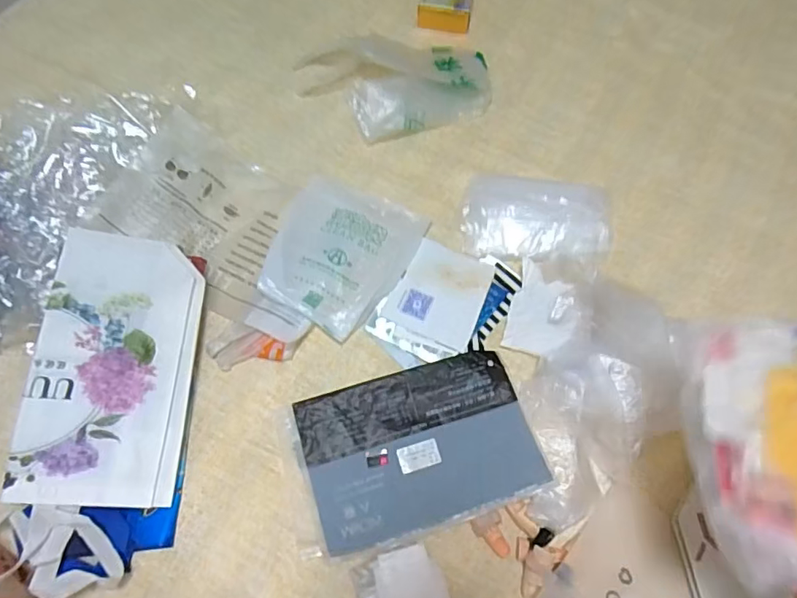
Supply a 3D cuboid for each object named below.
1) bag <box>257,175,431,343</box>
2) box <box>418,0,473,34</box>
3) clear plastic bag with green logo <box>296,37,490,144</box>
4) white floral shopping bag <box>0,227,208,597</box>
[{"bbox_3d":[-0.084,-0.065,0.728,0.178,0.025,0.200,27,71,7],"label":"bag"},{"bbox_3d":[0.076,-0.468,0.850,0.080,0.051,0.078,10,70,2],"label":"box"},{"bbox_3d":[-0.005,-0.340,0.826,0.300,0.060,0.185,5,70,0],"label":"clear plastic bag with green logo"},{"bbox_3d":[-0.354,0.120,0.648,0.203,0.067,0.410,2,70,-2],"label":"white floral shopping bag"}]

